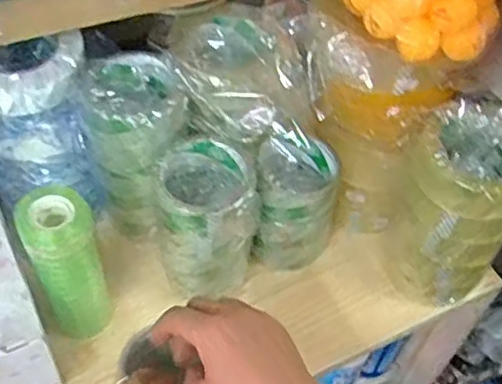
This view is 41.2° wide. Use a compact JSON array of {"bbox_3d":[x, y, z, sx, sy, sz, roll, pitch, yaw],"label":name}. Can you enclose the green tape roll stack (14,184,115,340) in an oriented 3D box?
[{"bbox_3d":[-0.161,0.069,0.594,0.059,0.170,0.050,-19,57,-19],"label":"green tape roll stack"}]

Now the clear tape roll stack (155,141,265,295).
[{"bbox_3d":[-0.043,0.030,0.647,0.088,0.142,0.091,-10,55,-13],"label":"clear tape roll stack"}]

